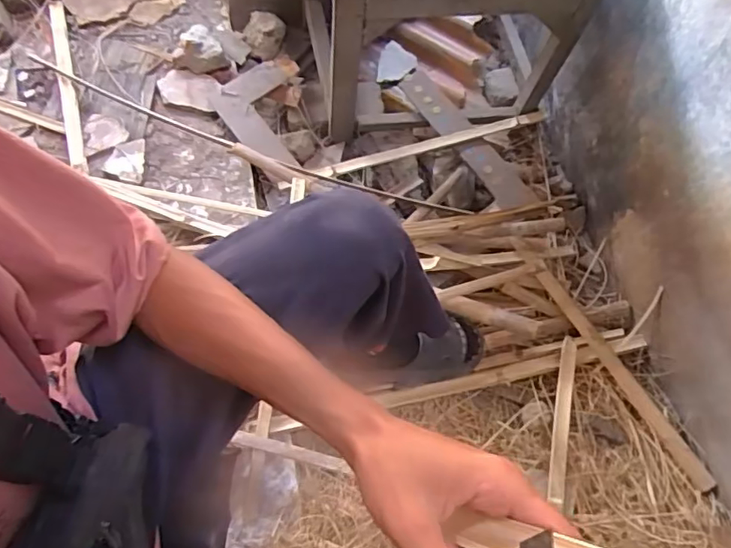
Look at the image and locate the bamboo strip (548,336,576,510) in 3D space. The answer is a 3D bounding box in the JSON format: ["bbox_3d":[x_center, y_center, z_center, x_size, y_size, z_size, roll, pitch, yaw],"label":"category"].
[{"bbox_3d":[0.340,0.248,0.951,0.028,0.006,0.280,11,70,7],"label":"bamboo strip"}]

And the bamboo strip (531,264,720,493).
[{"bbox_3d":[0.444,0.165,0.974,0.031,0.011,0.459,-29,72,-12],"label":"bamboo strip"}]

